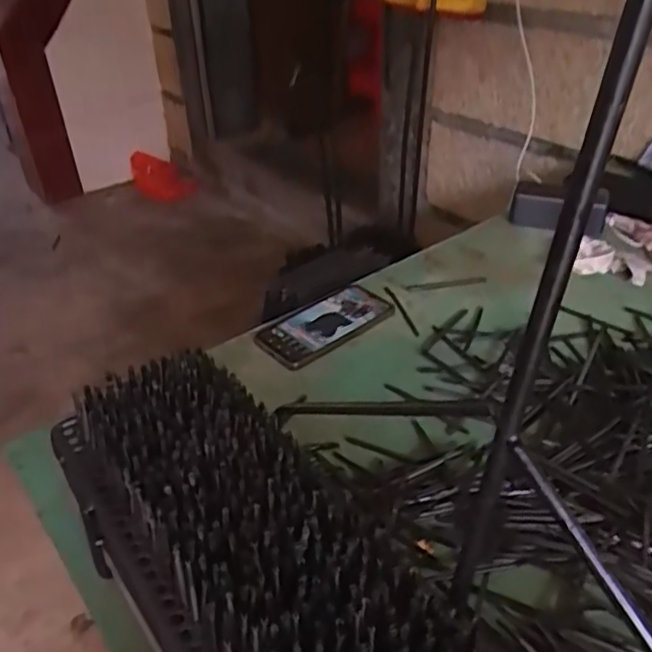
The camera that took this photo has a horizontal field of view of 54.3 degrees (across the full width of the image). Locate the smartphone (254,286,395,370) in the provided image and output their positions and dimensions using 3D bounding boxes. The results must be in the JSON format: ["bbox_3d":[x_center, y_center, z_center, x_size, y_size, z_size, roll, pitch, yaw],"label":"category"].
[{"bbox_3d":[-0.001,-0.001,0.738,0.157,0.016,0.075,-27,44,-30],"label":"smartphone"}]

